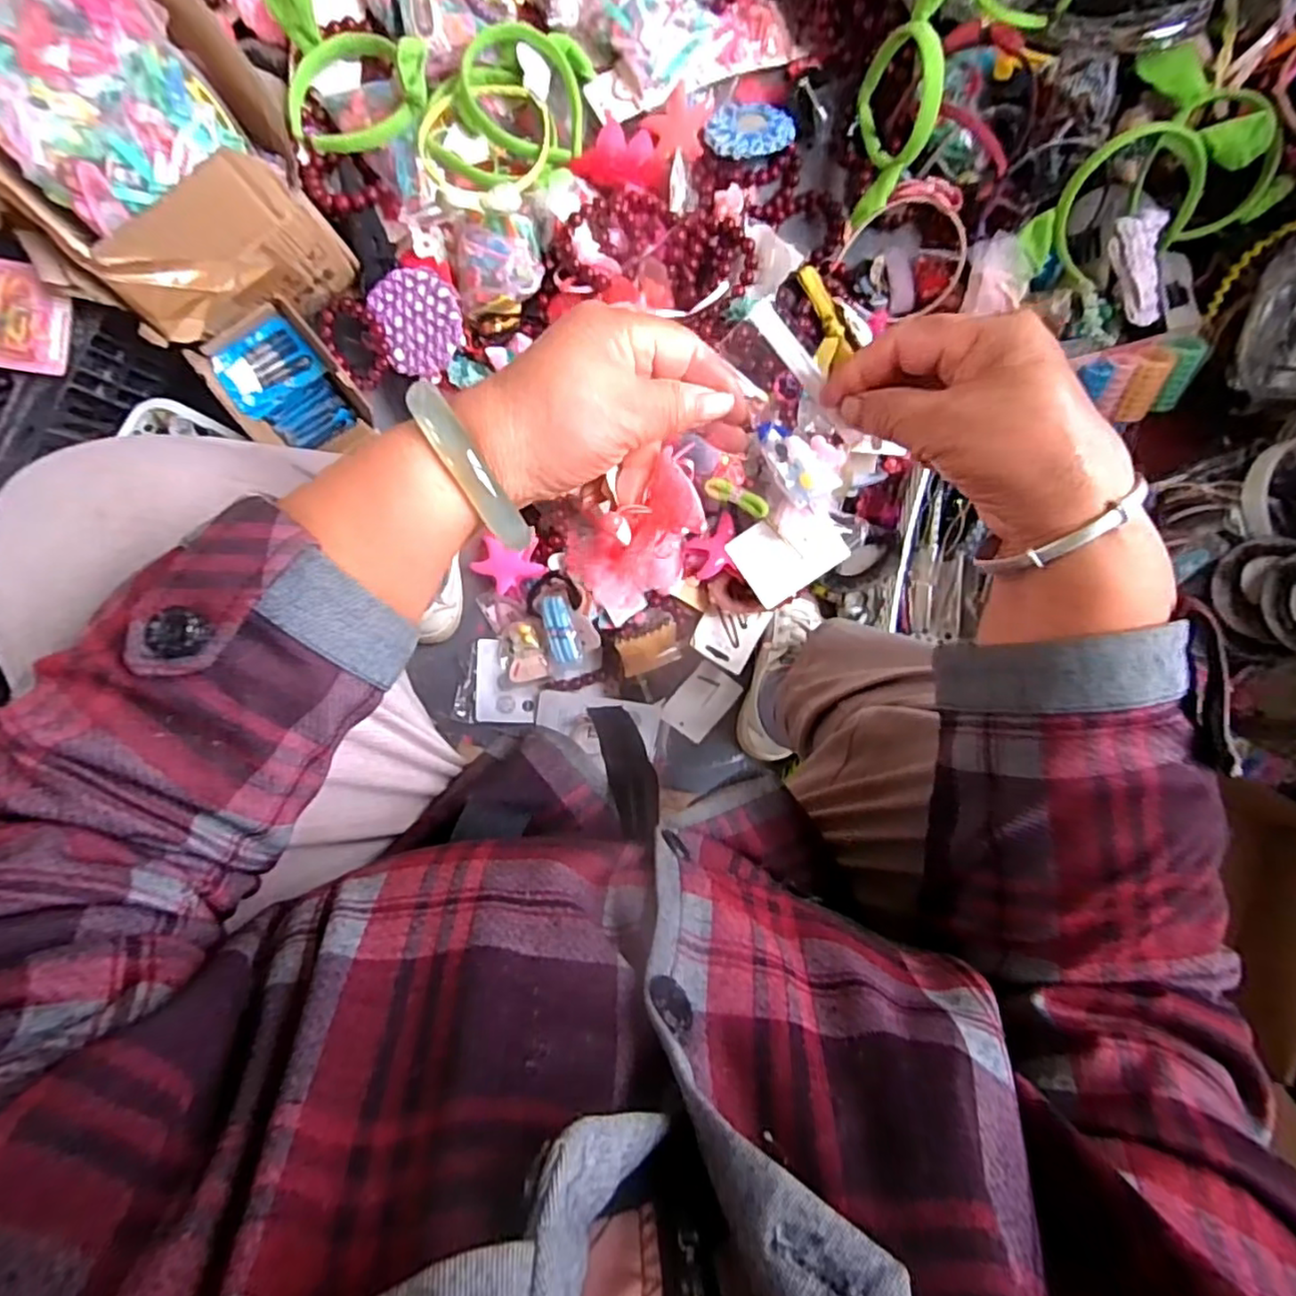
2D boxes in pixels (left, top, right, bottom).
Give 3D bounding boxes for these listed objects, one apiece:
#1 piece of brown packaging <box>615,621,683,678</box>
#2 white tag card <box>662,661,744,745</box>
[{"bbox_3d":[0.002,0.002,0.730,0.067,0.021,0.043,-18,98,-4],"label":"piece of brown packaging"},{"bbox_3d":[0.064,0.065,0.782,0.064,0.006,0.085,37,98,-17],"label":"white tag card"}]

